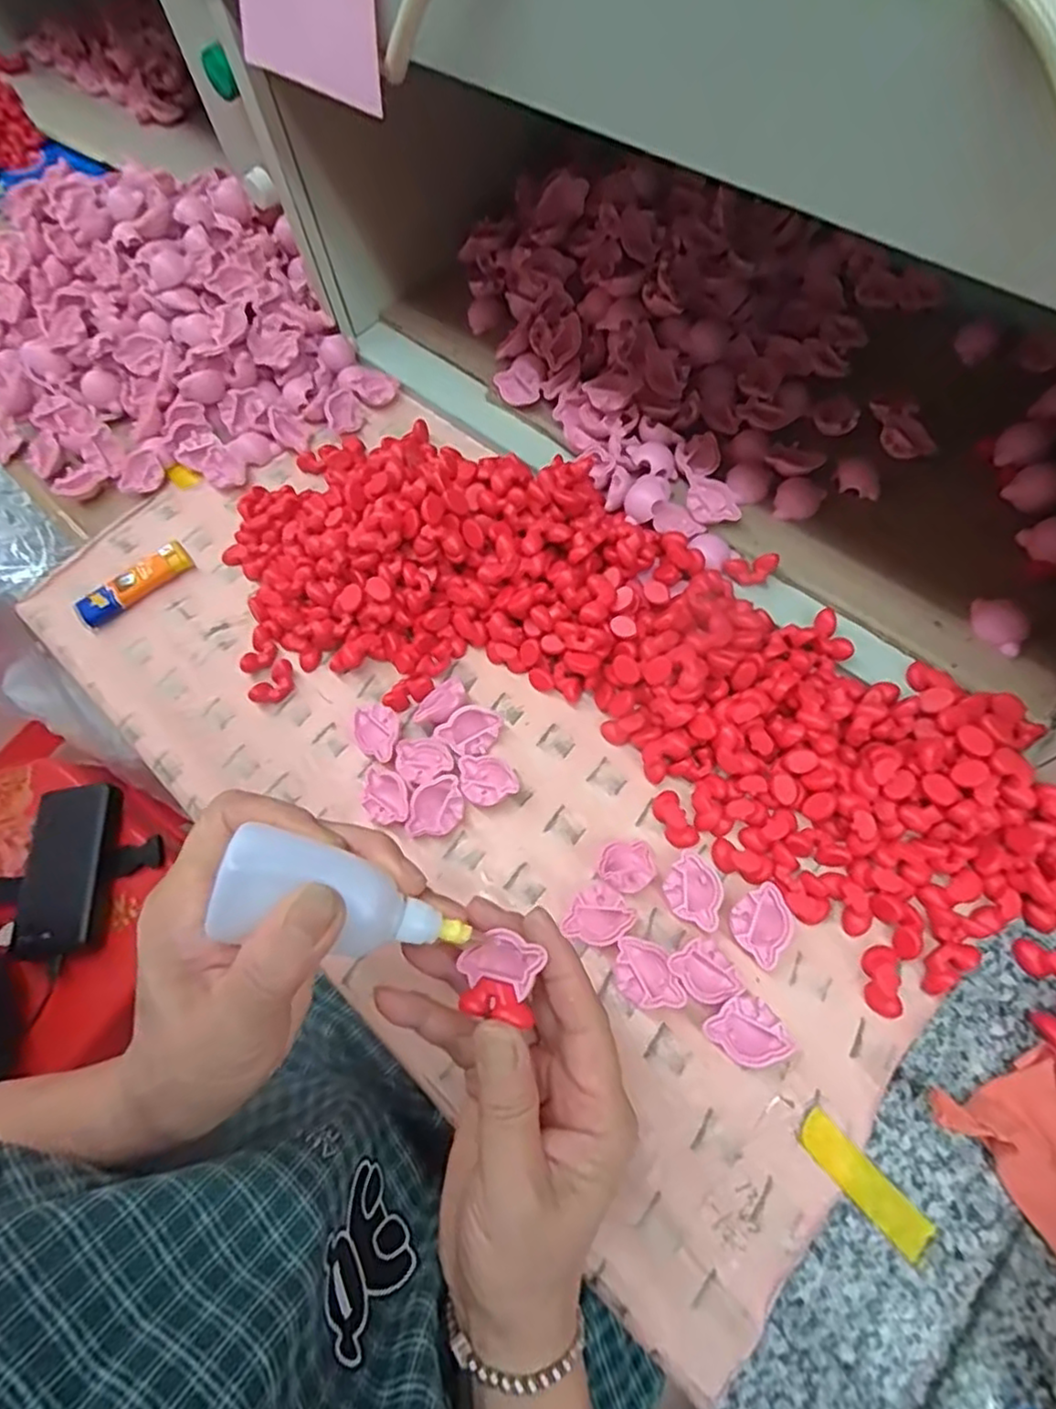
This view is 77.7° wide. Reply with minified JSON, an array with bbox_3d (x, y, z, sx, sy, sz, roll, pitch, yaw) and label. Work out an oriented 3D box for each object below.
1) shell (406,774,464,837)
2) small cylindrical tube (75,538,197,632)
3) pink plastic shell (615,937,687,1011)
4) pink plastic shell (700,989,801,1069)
[{"bbox_3d":[-0.052,0.057,0.358,0.034,0.012,0.027,-22,69,-6],"label":"shell"},{"bbox_3d":[-0.265,-0.080,0.442,0.078,0.014,0.022,-36,67,-12],"label":"small cylindrical tube"},{"bbox_3d":[0.056,0.128,0.311,0.026,0.008,0.035,-21,59,-10],"label":"pink plastic shell"},{"bbox_3d":[0.101,0.152,0.302,0.029,0.013,0.031,-37,71,-11],"label":"pink plastic shell"}]

